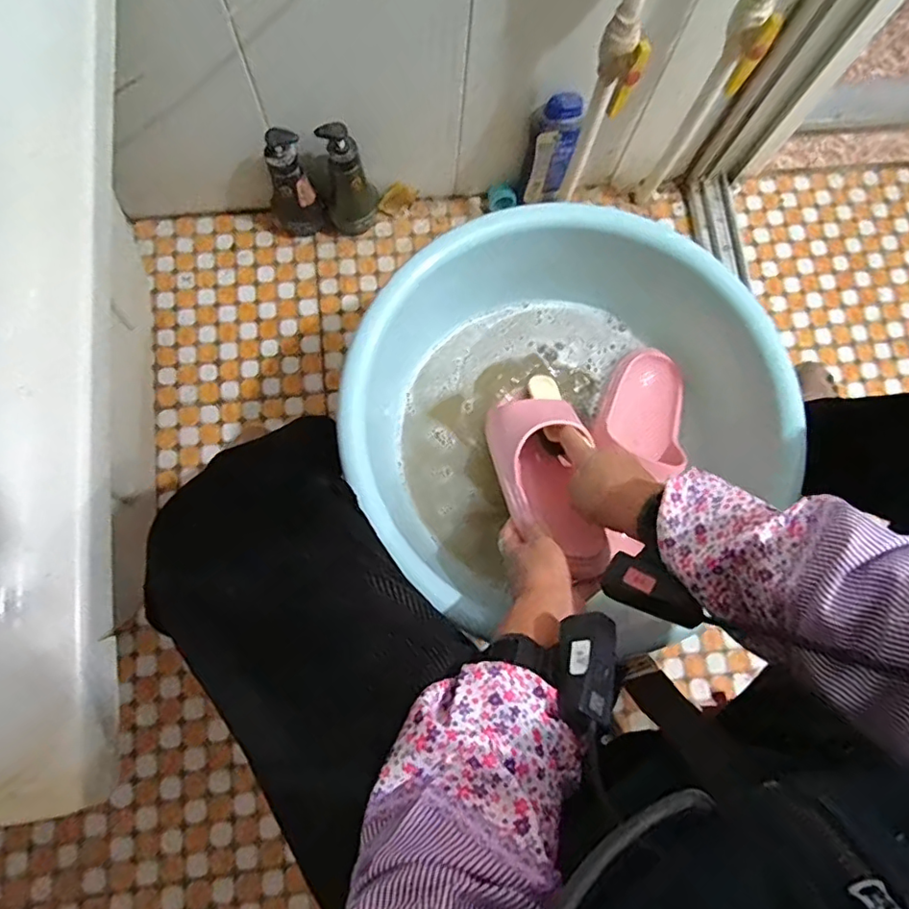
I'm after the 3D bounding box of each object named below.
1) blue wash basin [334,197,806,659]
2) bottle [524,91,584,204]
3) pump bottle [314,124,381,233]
[{"bbox_3d":[0.099,-0.067,0.634,0.419,0.170,0.382,0,79,-2],"label":"blue wash basin"},{"bbox_3d":[0.135,-0.422,0.795,0.054,0.159,0.042,1,78,-3],"label":"bottle"},{"bbox_3d":[-0.147,-0.384,0.810,0.070,0.206,0.067,1,78,-3],"label":"pump bottle"}]

